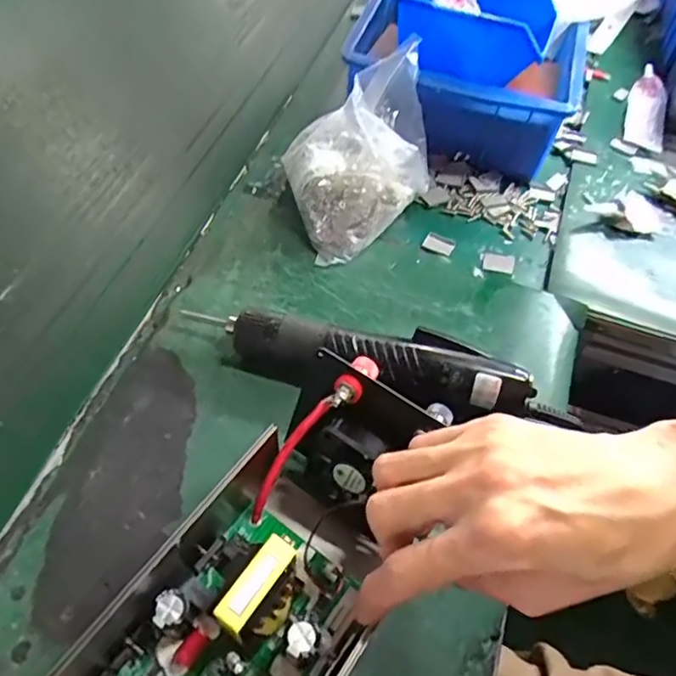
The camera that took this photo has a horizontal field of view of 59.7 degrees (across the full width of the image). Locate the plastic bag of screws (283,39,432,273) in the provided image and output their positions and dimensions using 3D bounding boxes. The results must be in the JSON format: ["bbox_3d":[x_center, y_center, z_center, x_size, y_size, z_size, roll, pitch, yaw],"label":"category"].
[{"bbox_3d":[0.024,-0.144,0.476,0.119,0.099,0.114,-14,57,-15],"label":"plastic bag of screws"}]

